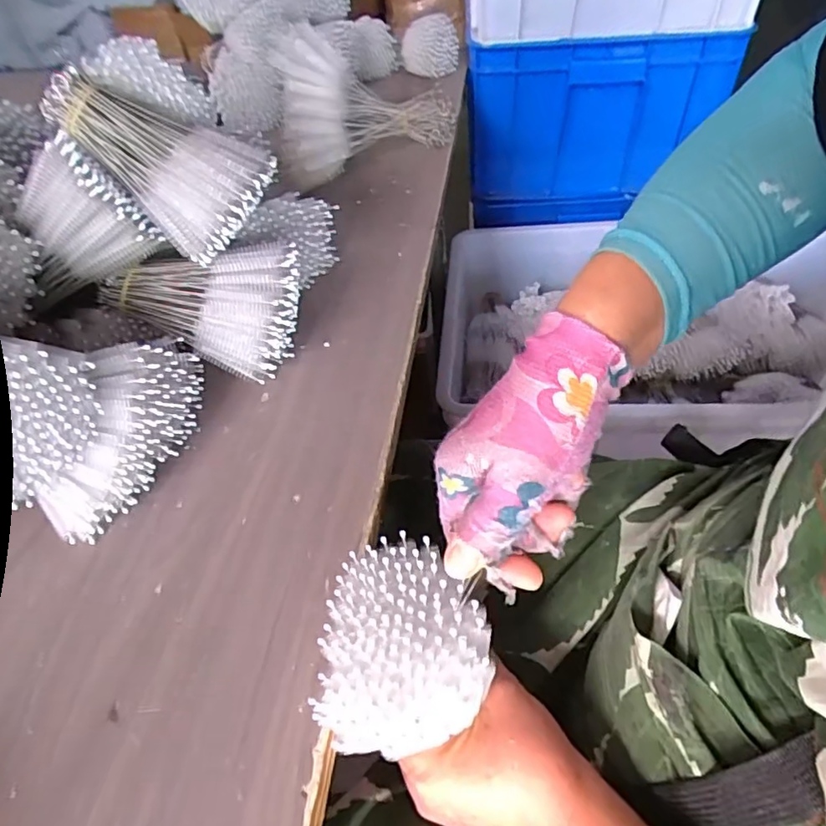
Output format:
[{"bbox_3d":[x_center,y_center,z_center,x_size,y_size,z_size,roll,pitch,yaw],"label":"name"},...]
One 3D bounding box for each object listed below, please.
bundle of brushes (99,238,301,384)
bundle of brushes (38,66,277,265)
[{"bbox_3d":[-0.146,-0.085,0.447,0.131,0.075,0.096,14,49,17],"label":"bundle of brushes"},{"bbox_3d":[-0.181,-0.168,0.405,0.146,0.055,0.098,15,88,-9],"label":"bundle of brushes"}]

